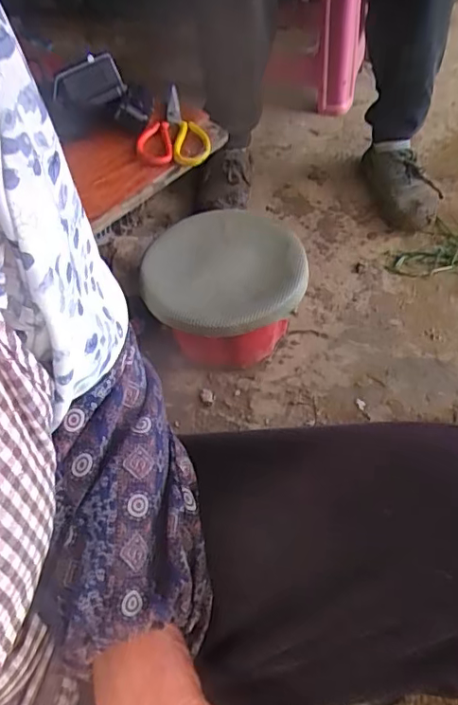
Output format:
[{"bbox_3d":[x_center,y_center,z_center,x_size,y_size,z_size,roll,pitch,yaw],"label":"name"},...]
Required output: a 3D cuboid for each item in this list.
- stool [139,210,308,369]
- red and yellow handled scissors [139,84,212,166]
[{"bbox_3d":[-0.008,-0.079,0.822,0.215,0.160,0.207,-2,51,2],"label":"stool"},{"bbox_3d":[-0.077,-0.328,0.787,0.100,0.024,0.180,-1,52,1],"label":"red and yellow handled scissors"}]

